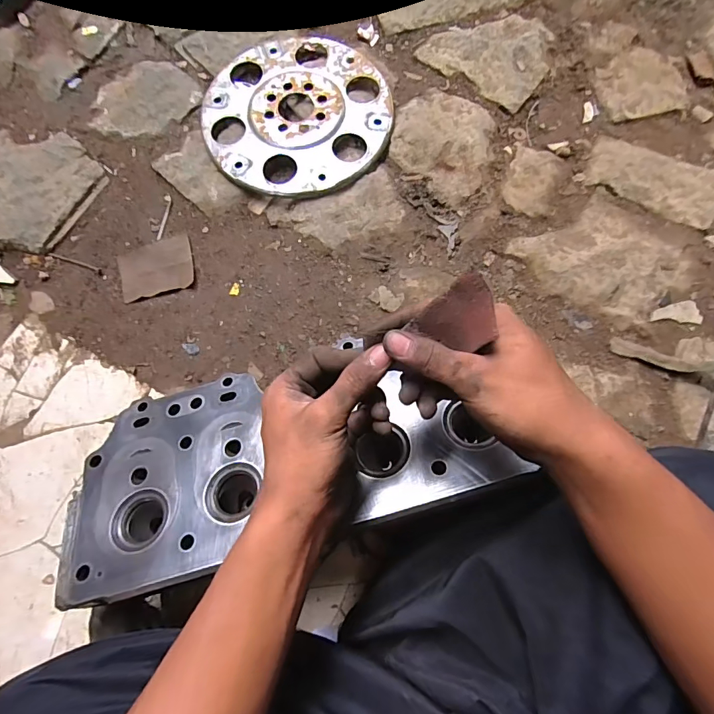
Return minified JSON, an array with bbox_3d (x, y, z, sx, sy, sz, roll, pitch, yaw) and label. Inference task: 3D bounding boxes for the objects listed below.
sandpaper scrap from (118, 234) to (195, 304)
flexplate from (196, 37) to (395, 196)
[{"bbox_3d":[-0.267,-0.119,0.576,0.095,0.007,0.076,-16,78,-4],"label":"sandpaper scrap"},{"bbox_3d":[-0.083,-0.346,0.611,0.254,0.017,0.262,0,78,0],"label":"flexplate"}]

